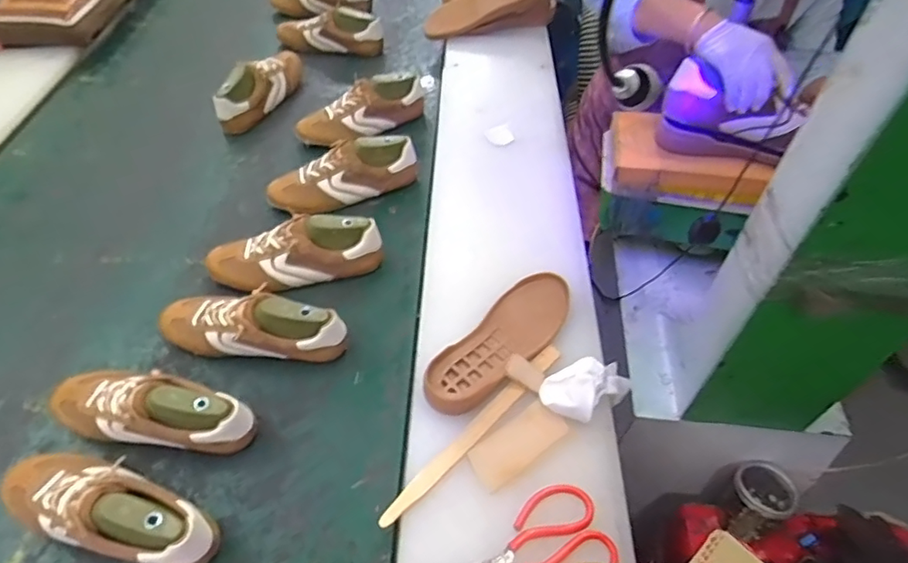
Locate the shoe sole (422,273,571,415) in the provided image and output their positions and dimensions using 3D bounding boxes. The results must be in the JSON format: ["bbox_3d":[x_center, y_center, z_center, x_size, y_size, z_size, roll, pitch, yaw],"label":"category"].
[{"bbox_3d":[0.063,0.074,0.731,0.089,0.024,0.260,36,59,28],"label":"shoe sole"}]

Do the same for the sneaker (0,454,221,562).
[{"bbox_3d":[-0.383,0.251,0.611,0.257,0.094,0.084,12,51,11],"label":"sneaker"}]

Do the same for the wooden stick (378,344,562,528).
[{"bbox_3d":[0.031,0.171,0.651,0.022,0.009,0.302,37,58,25],"label":"wooden stick"}]

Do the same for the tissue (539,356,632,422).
[{"bbox_3d":[0.174,0.128,0.679,0.133,0.054,0.070,-7,49,-29],"label":"tissue"}]

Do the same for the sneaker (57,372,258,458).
[{"bbox_3d":[-0.377,0.159,0.690,0.275,0.095,0.083,12,51,7],"label":"sneaker"}]

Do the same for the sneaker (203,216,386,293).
[{"bbox_3d":[-0.246,-0.045,0.855,0.261,0.094,0.075,-9,51,-9],"label":"sneaker"}]

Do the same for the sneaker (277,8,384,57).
[{"bbox_3d":[-0.304,-0.601,1.350,0.259,0.099,0.078,-2,49,-1],"label":"sneaker"}]

